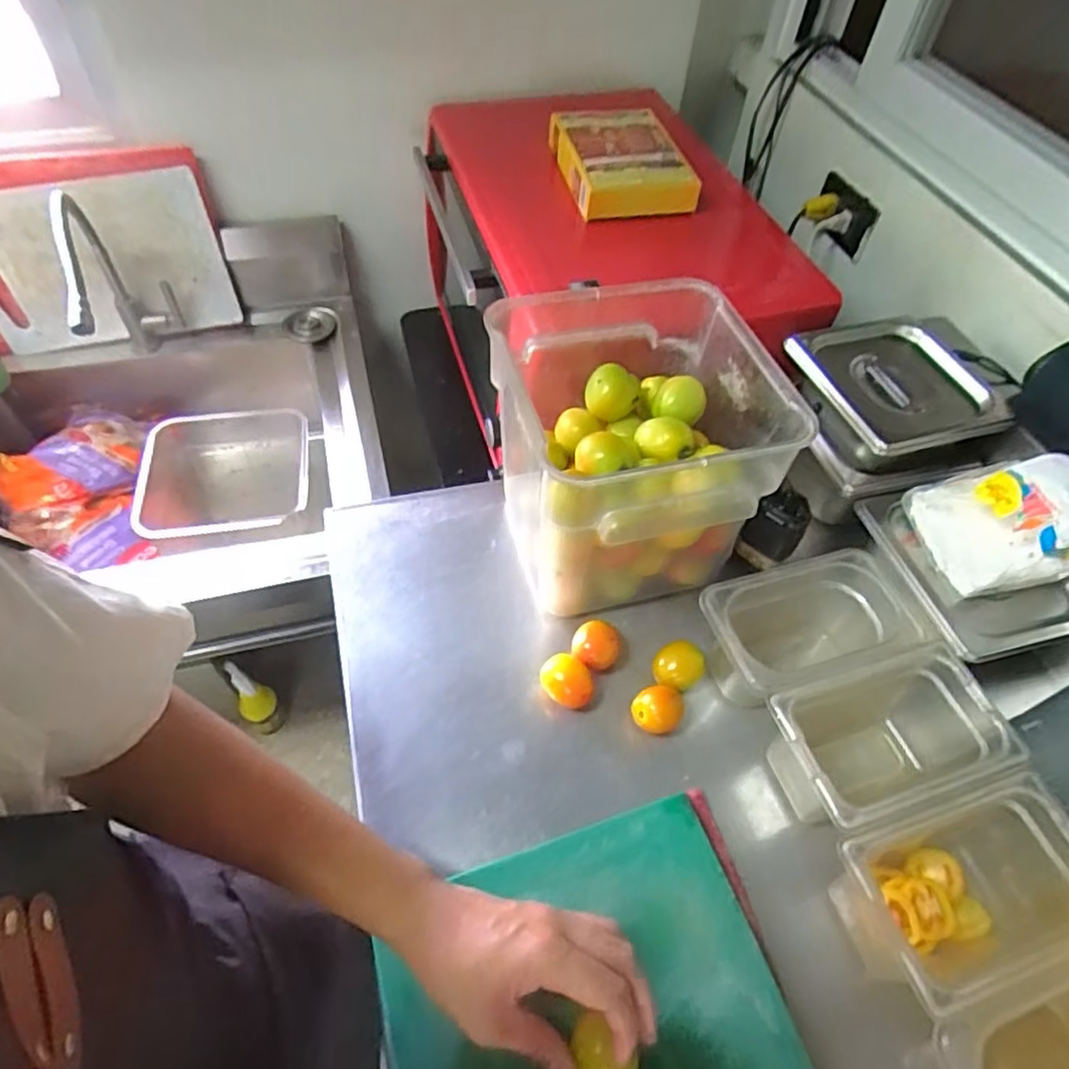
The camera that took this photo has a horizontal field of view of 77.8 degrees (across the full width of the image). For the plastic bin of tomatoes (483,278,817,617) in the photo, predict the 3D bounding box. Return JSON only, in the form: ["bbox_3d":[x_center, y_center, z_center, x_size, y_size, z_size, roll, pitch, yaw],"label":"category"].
[{"bbox_3d":[0.083,-0.073,0.612,0.212,0.205,0.228,-11,55,-11],"label":"plastic bin of tomatoes"}]

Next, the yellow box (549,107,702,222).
[{"bbox_3d":[0.111,-0.465,0.833,0.142,0.051,0.191,-9,55,-10],"label":"yellow box"}]

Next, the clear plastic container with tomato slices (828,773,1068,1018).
[{"bbox_3d":[0.303,0.257,0.478,0.175,0.093,0.104,-12,55,-12],"label":"clear plastic container with tomato slices"}]

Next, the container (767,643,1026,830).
[{"bbox_3d":[0.282,0.177,0.552,0.189,0.120,0.108,-13,55,-13],"label":"container"}]

